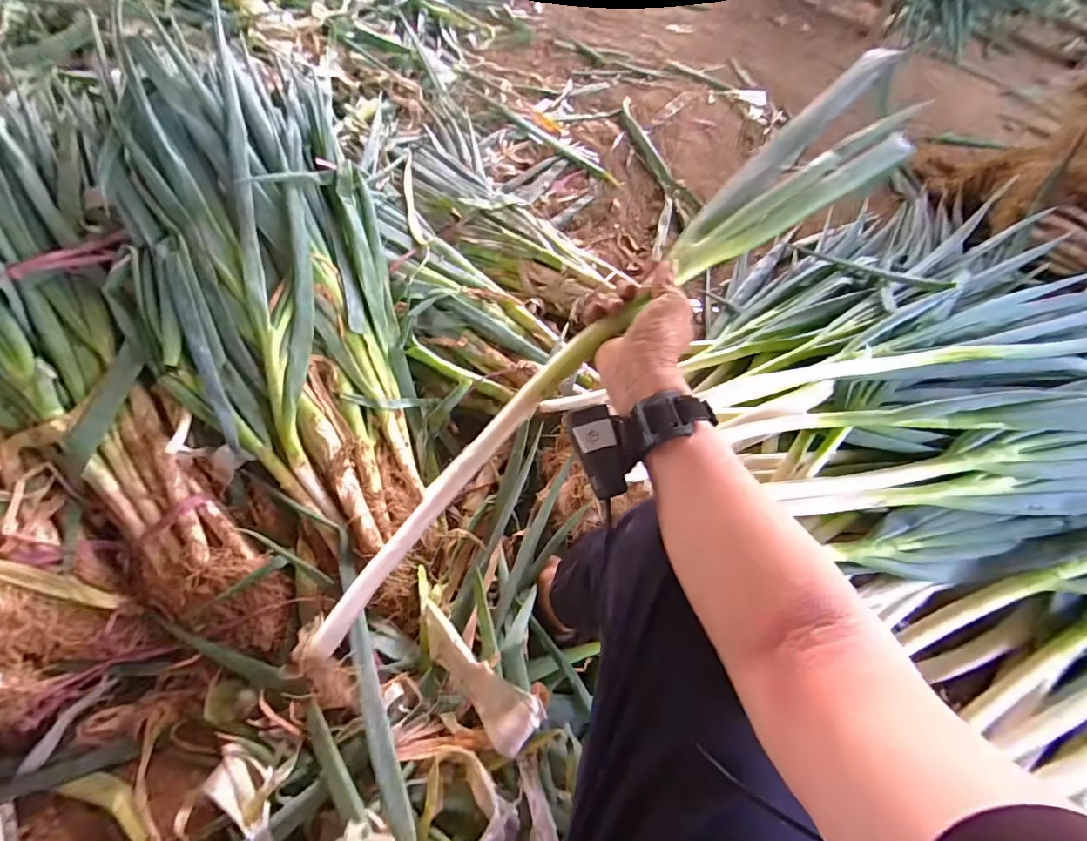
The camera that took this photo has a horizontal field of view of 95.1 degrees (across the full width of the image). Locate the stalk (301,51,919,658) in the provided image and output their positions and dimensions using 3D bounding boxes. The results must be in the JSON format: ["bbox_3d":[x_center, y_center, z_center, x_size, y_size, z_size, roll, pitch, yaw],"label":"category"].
[{"bbox_3d":[0.091,-0.093,0.447,0.747,0.049,0.094,-43,71,-7],"label":"stalk"}]

